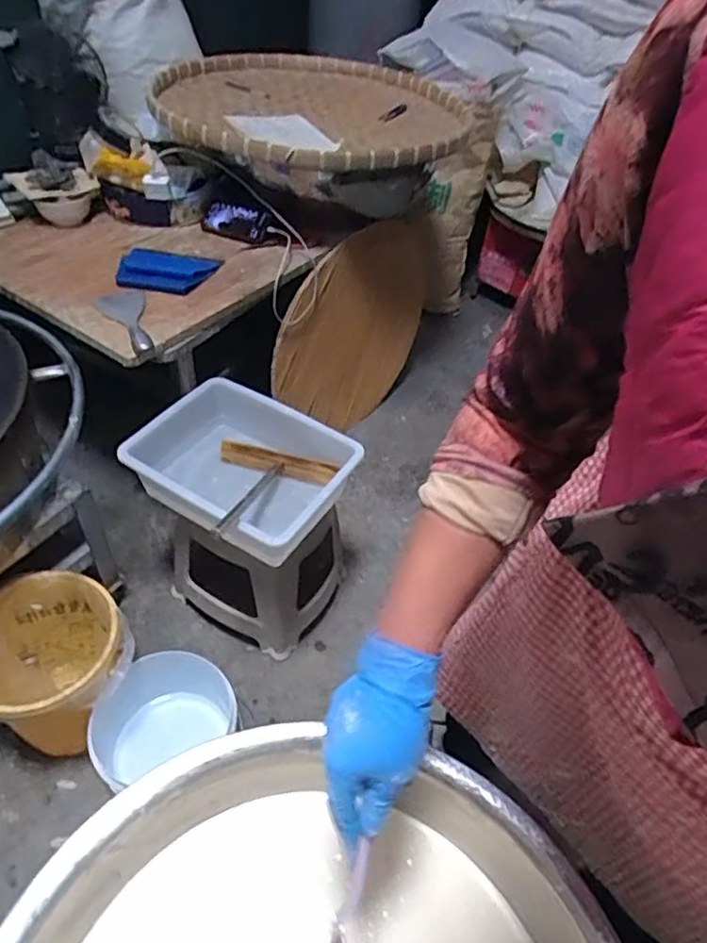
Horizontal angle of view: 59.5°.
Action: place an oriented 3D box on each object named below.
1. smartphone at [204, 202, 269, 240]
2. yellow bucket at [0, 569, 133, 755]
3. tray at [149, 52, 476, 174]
[{"bbox_3d":[-0.263,-0.560,1.379,0.147,0.069,0.015,13,7,2],"label":"smartphone"},{"bbox_3d":[-0.506,0.345,1.061,0.237,0.271,0.236,3,46,-3],"label":"yellow bucket"},{"bbox_3d":[-0.093,-0.820,1.413,0.690,0.088,0.675,-15,50,-20],"label":"tray"}]

